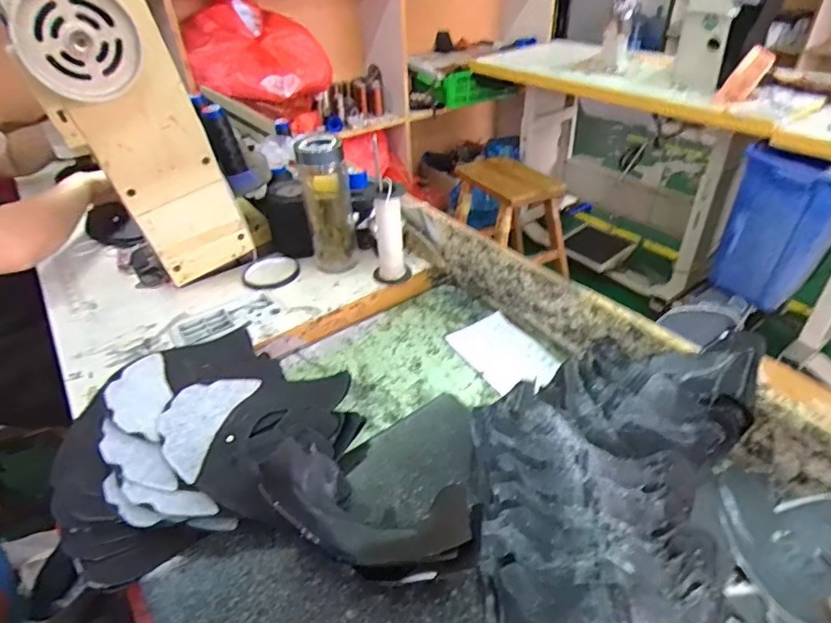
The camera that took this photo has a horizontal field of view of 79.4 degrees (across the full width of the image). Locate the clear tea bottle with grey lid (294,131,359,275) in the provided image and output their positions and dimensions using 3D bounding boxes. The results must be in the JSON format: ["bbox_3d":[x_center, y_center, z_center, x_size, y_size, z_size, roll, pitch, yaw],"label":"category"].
[{"bbox_3d":[-0.136,-0.170,0.787,0.075,0.204,0.085,-9,38,-8],"label":"clear tea bottle with grey lid"}]

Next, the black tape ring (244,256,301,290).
[{"bbox_3d":[-0.234,-0.065,0.819,0.091,0.008,0.091,-2,37,1],"label":"black tape ring"}]

